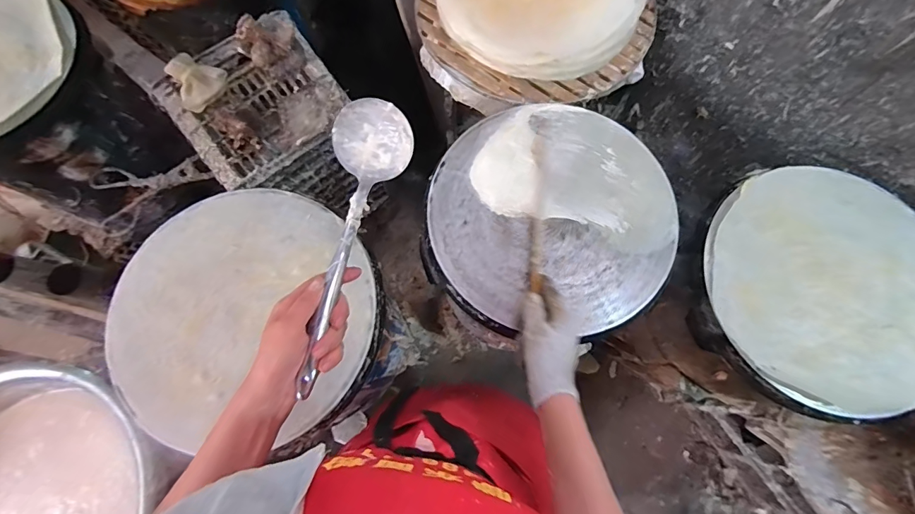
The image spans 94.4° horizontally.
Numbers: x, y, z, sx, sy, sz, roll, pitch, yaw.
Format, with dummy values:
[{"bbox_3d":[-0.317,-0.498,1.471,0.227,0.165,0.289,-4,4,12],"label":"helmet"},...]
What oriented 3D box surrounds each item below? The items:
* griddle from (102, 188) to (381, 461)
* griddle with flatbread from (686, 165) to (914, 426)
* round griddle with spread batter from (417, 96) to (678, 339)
[{"bbox_3d":[-0.301,0.080,0.613,0.369,0.036,0.357,0,75,1],"label":"griddle"},{"bbox_3d":[0.576,0.044,0.653,0.390,0.041,0.387,18,76,6],"label":"griddle with flatbread"},{"bbox_3d":[0.140,-0.072,0.654,0.370,0.028,0.362,0,75,1],"label":"round griddle with spread batter"}]

